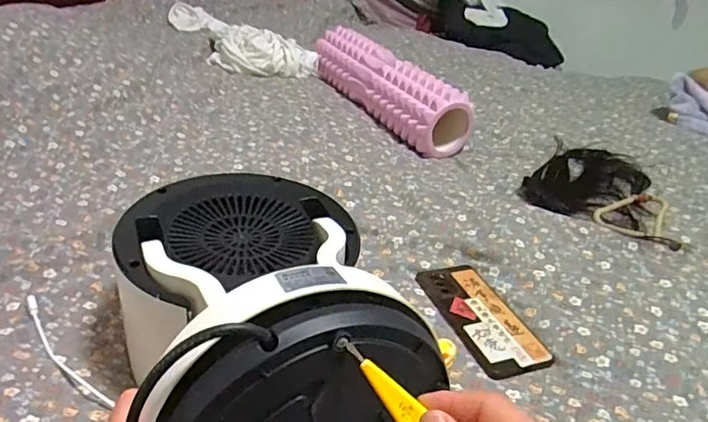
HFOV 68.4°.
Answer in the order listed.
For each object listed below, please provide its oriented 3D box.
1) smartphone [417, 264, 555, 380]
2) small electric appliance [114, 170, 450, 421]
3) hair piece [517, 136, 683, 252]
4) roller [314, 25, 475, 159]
[{"bbox_3d":[0.138,0.112,0.571,0.082,0.008,0.166,-8,35,-23],"label":"smartphone"},{"bbox_3d":[-0.079,0.074,0.418,0.179,0.184,0.317,-4,38,-17],"label":"small electric appliance"},{"bbox_3d":[0.392,-0.035,0.851,0.214,0.033,0.282,17,33,16],"label":"hair piece"},{"bbox_3d":[0.057,-0.267,1.081,0.106,0.107,0.438,-14,37,-30],"label":"roller"}]

